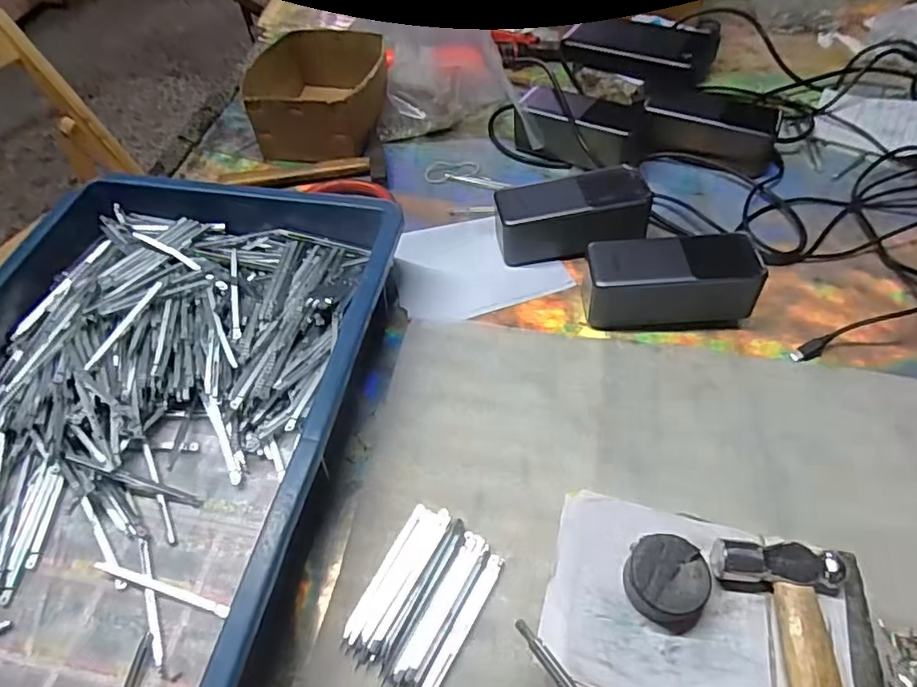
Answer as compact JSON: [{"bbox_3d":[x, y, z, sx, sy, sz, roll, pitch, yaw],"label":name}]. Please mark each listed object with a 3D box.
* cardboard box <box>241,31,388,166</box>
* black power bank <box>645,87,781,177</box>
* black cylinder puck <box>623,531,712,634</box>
[{"bbox_3d":[-0.146,-0.269,0.641,0.124,0.070,0.157,3,53,3],"label":"cardboard box"},{"bbox_3d":[0.253,-0.217,0.592,0.130,0.054,0.064,12,54,9],"label":"black power bank"},{"bbox_3d":[0.103,0.119,0.292,0.038,0.021,0.039,-1,53,2],"label":"black cylinder puck"}]

